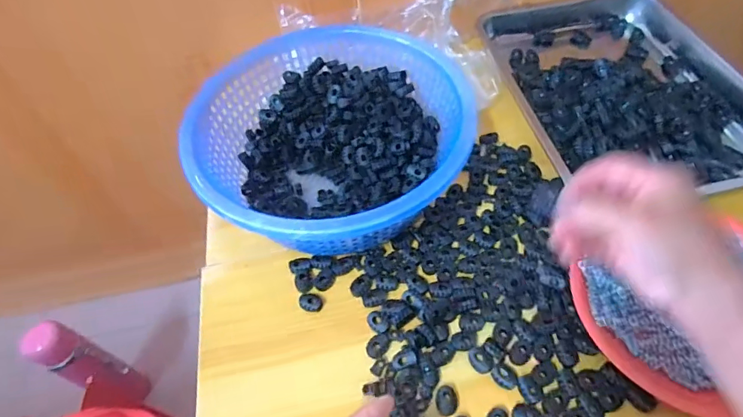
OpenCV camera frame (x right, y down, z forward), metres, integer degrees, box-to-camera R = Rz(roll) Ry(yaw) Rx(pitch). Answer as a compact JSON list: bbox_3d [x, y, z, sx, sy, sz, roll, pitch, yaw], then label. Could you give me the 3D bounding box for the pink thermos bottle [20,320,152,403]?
[{"bbox_3d":[-0.466,0.277,0.772,0.079,0.279,0.063,22,58,18],"label":"pink thermos bottle"}]

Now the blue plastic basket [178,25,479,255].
[{"bbox_3d":[-0.044,-0.066,0.474,0.260,0.100,0.265,-1,54,2],"label":"blue plastic basket"}]

